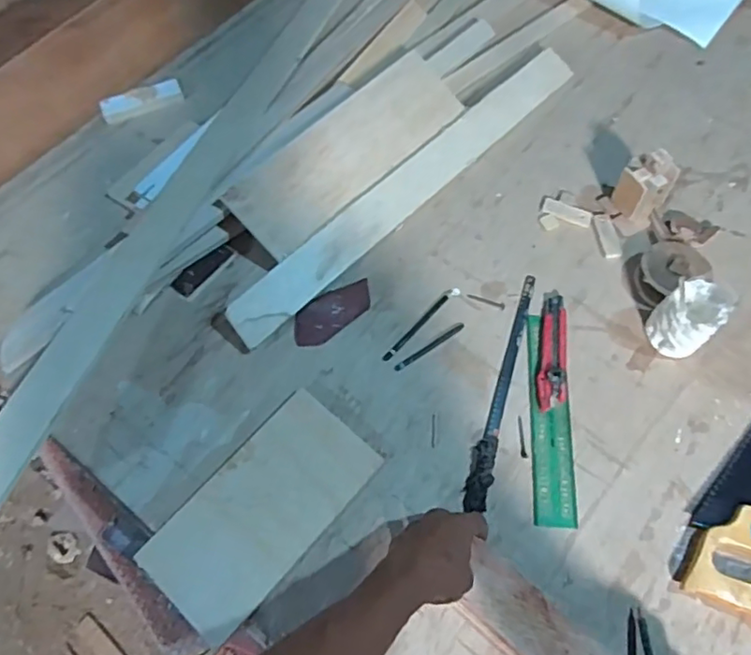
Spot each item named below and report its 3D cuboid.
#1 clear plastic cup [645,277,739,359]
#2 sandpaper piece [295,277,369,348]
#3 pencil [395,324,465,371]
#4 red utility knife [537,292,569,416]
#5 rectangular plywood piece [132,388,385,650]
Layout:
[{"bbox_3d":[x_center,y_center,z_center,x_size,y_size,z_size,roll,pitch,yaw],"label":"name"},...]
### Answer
[{"bbox_3d":[0.366,-0.012,0.686,0.069,0.094,0.066,0,64,-1],"label":"clear plastic cup"},{"bbox_3d":[-0.054,-0.019,0.729,0.108,0.008,0.049,-37,84,0],"label":"sandpaper piece"},{"bbox_3d":[0.067,0.023,0.725,0.104,0.004,0.011,-33,69,-16],"label":"pencil"},{"bbox_3d":[0.218,0.022,0.715,0.034,0.019,0.164,10,64,4],"label":"red utility knife"},{"bbox_3d":[-0.121,0.195,0.634,0.127,0.014,0.247,38,69,16],"label":"rectangular plywood piece"}]

